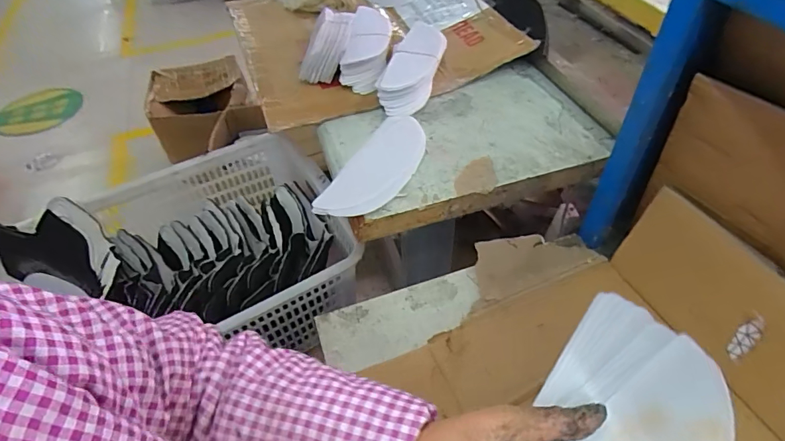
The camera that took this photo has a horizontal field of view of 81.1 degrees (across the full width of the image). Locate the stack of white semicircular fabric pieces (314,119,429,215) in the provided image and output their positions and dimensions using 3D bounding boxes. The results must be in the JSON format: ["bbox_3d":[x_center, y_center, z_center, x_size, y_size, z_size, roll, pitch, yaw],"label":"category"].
[{"bbox_3d":[-0.019,-0.079,0.638,0.091,0.015,0.217,21,53,21],"label":"stack of white semicircular fabric pieces"}]

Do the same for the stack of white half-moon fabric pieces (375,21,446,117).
[{"bbox_3d":[0.044,-0.267,0.788,0.082,0.058,0.253,12,50,14],"label":"stack of white half-moon fabric pieces"}]

